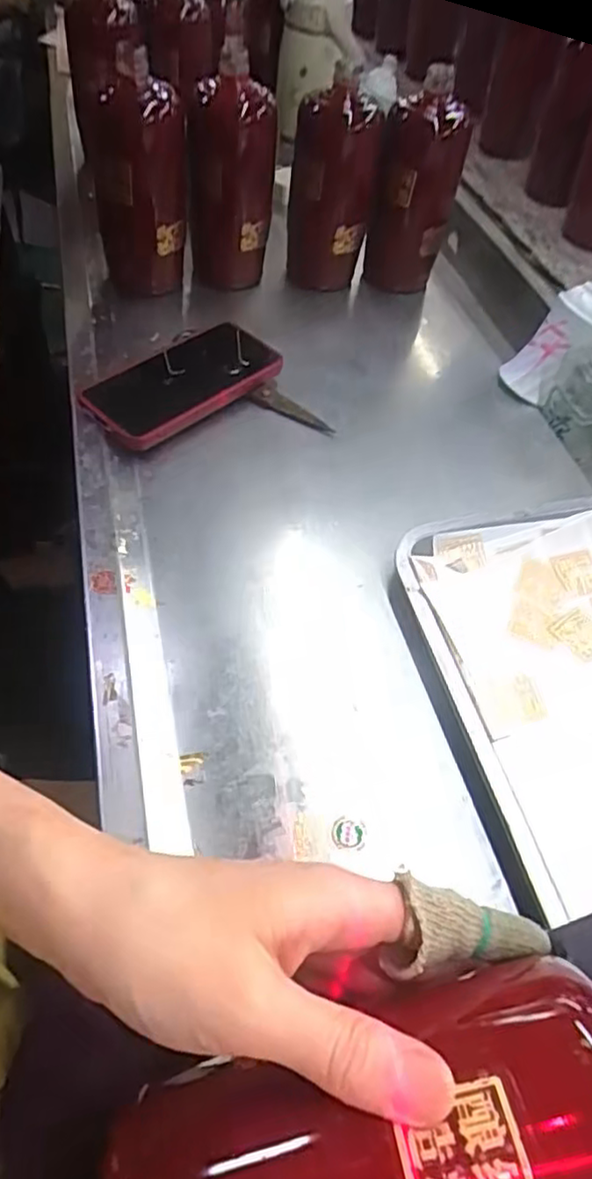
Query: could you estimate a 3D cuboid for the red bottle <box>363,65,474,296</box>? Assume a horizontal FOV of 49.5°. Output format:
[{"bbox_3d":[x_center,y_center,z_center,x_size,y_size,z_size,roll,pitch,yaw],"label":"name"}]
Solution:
[{"bbox_3d":[0.125,-0.403,0.678,0.087,0.172,0.098,9,52,2],"label":"red bottle"}]

